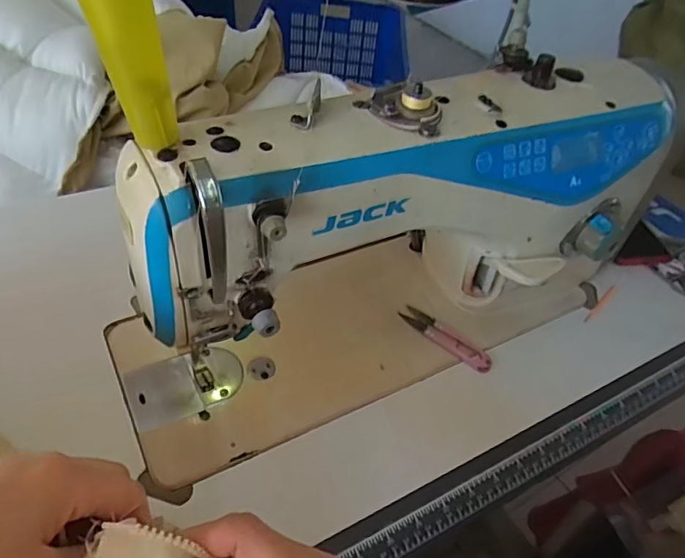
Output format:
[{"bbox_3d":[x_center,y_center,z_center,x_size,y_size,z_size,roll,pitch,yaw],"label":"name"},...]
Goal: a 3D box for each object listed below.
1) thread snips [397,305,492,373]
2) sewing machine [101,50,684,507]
[{"bbox_3d":[0.102,0.056,0.525,0.102,0.008,0.024,35,50,26],"label":"thread snips"},{"bbox_3d":[0.046,-0.039,0.457,0.478,0.230,0.171,-18,49,-25],"label":"sewing machine"}]

